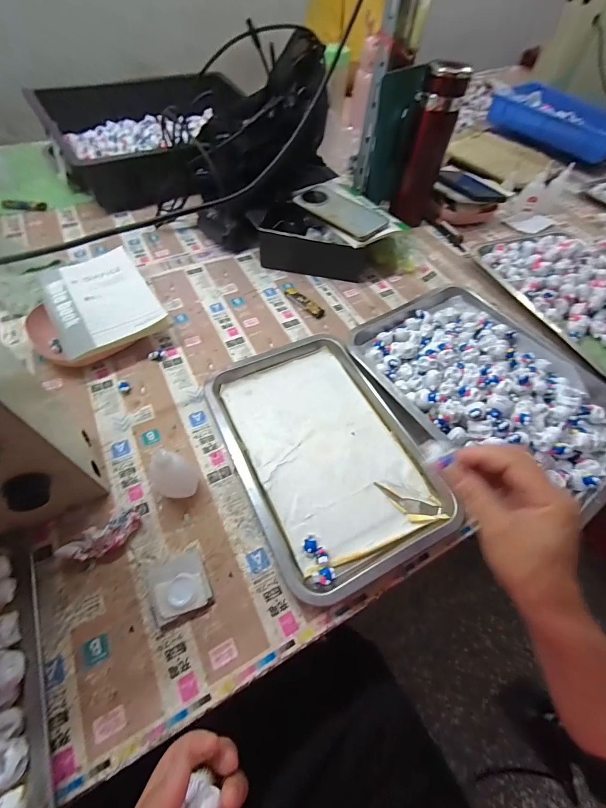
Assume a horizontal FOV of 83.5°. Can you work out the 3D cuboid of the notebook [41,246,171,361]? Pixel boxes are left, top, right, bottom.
[{"bbox_3d":[-0.306,-0.157,0.516,0.139,0.025,0.205,-30,62,-19],"label":"notebook"}]

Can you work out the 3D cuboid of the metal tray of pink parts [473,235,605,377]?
[{"bbox_3d":[0.466,-0.182,0.546,0.235,0.039,0.341,-18,60,-15],"label":"metal tray of pink parts"}]

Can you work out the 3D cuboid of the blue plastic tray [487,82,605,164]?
[{"bbox_3d":[0.720,-0.788,0.940,0.211,0.061,0.371,-34,65,-22],"label":"blue plastic tray"}]

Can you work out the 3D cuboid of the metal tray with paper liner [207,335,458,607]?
[{"bbox_3d":[0.023,0.045,0.419,0.211,0.028,0.311,-22,61,-17],"label":"metal tray with paper liner"}]

